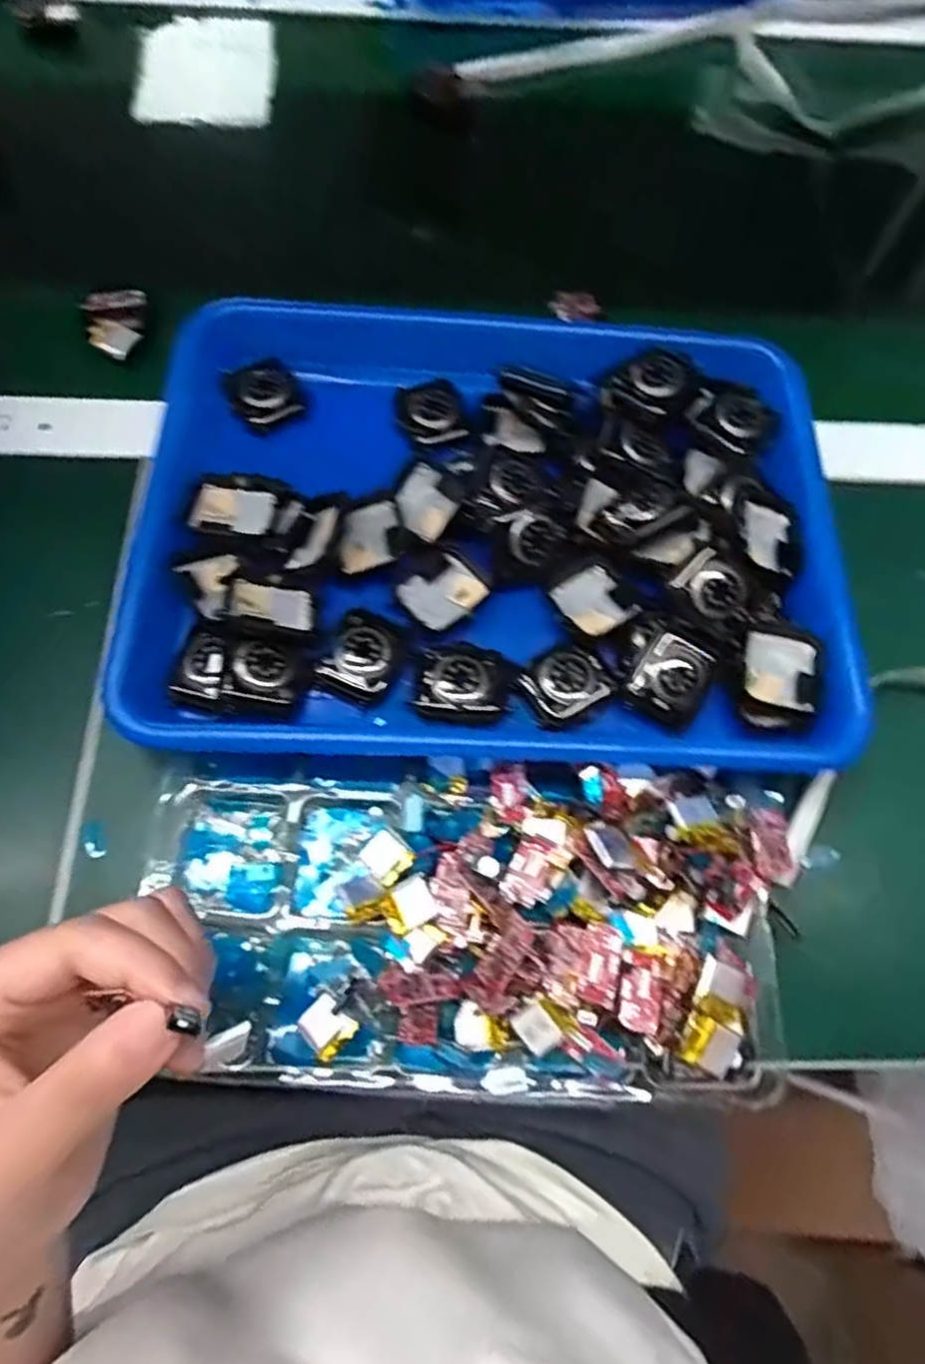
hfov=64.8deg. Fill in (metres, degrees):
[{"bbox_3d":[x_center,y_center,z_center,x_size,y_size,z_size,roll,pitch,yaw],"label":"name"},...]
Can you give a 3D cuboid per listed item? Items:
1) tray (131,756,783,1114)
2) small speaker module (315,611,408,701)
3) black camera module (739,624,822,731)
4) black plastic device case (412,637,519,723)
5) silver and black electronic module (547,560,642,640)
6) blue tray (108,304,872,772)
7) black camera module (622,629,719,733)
[{"bbox_3d":[0.005,0.098,0.303,0.273,0.032,0.127,3,67,-1],"label":"tray"},{"bbox_3d":[-0.045,-0.014,0.332,0.032,0.007,0.037,23,68,8],"label":"small speaker module"},{"bbox_3d":[0.142,-0.002,0.328,0.035,0.009,0.047,12,67,3],"label":"black camera module"},{"bbox_3d":[0.001,0.000,0.328,0.042,0.007,0.037,16,68,5],"label":"black plastic device case"},{"bbox_3d":[0.063,-0.039,0.343,0.037,0.012,0.038,-31,71,-14],"label":"silver and black electronic module"},{"bbox_3d":[0.017,-0.085,0.363,0.327,0.037,0.260,2,67,-1],"label":"blue tray"},{"bbox_3d":[0.095,-0.003,0.328,0.032,0.009,0.039,31,70,11],"label":"black camera module"}]

